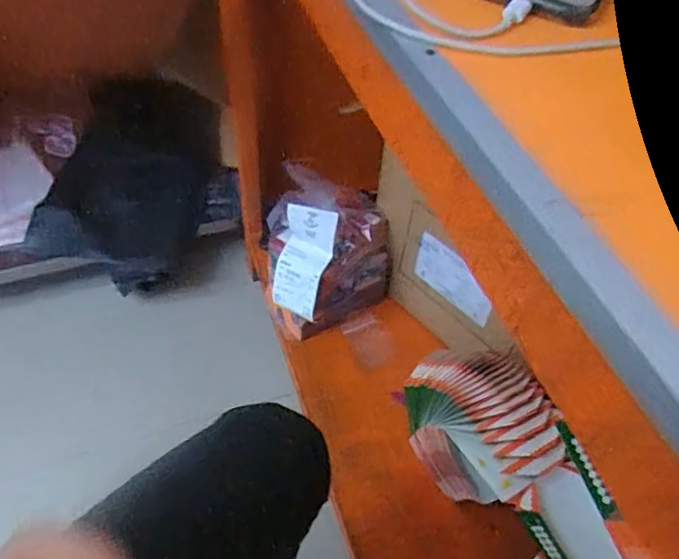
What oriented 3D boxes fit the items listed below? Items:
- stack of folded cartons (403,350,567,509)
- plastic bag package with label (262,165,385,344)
[{"bbox_3d":[0.174,0.195,0.774,0.086,0.214,0.210,-24,56,-22],"label":"stack of folded cartons"},{"bbox_3d":[-0.024,-0.031,0.994,0.203,0.255,0.135,-26,57,-24],"label":"plastic bag package with label"}]

